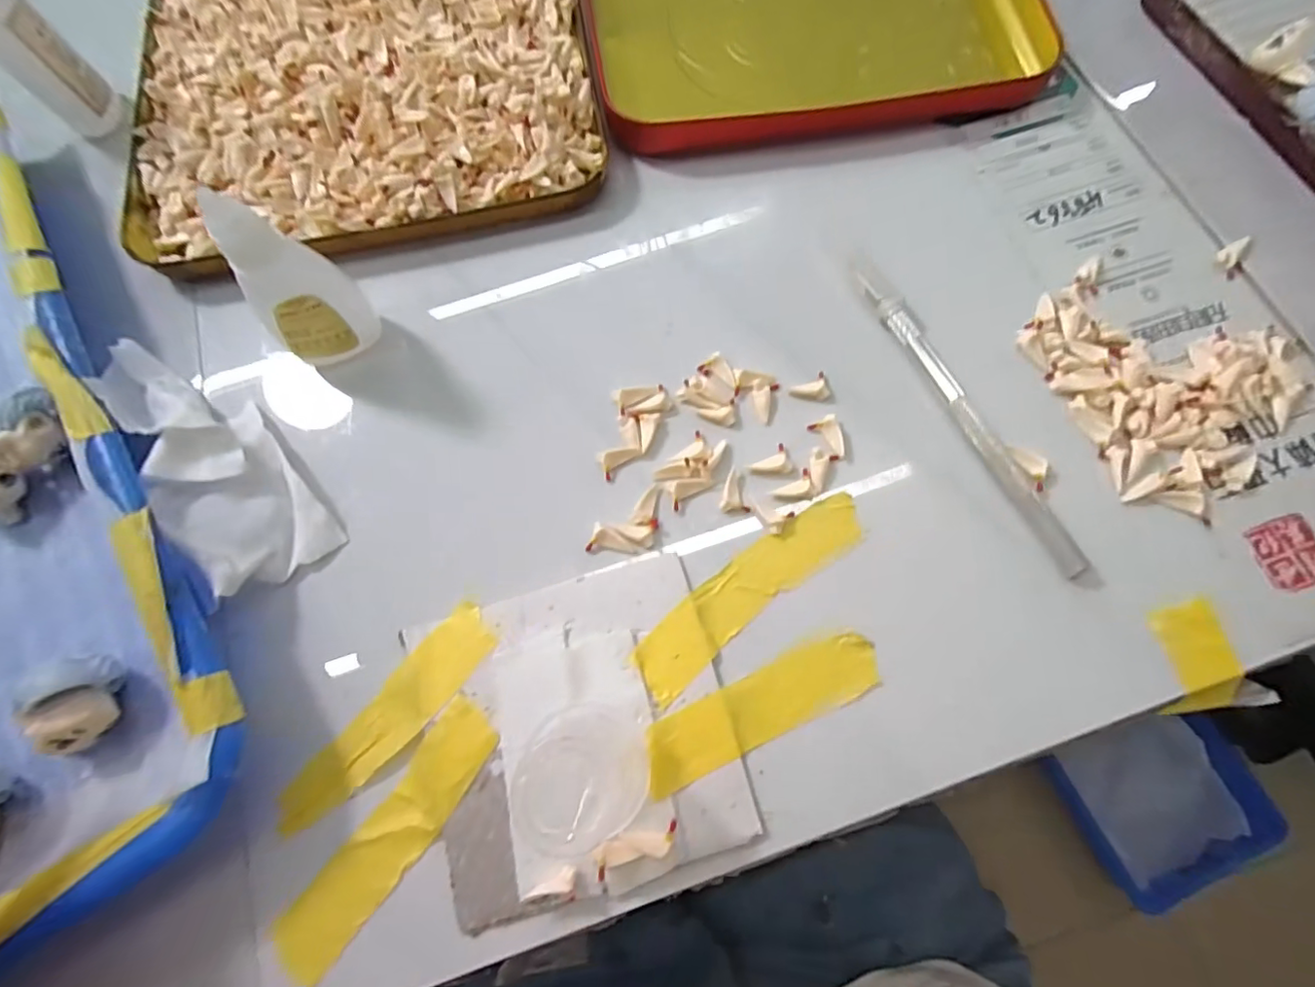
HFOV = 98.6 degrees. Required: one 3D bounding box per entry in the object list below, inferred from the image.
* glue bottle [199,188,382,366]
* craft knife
[{"bbox_3d":[-0.124,-0.070,0.192,0.027,0.060,0.023,-10,71,-1],"label":"glue bottle"},{"bbox_3d":[0.111,-0.033,0.204,0.012,0.007,0.134,-26,72,-6],"label":"craft knife"}]

